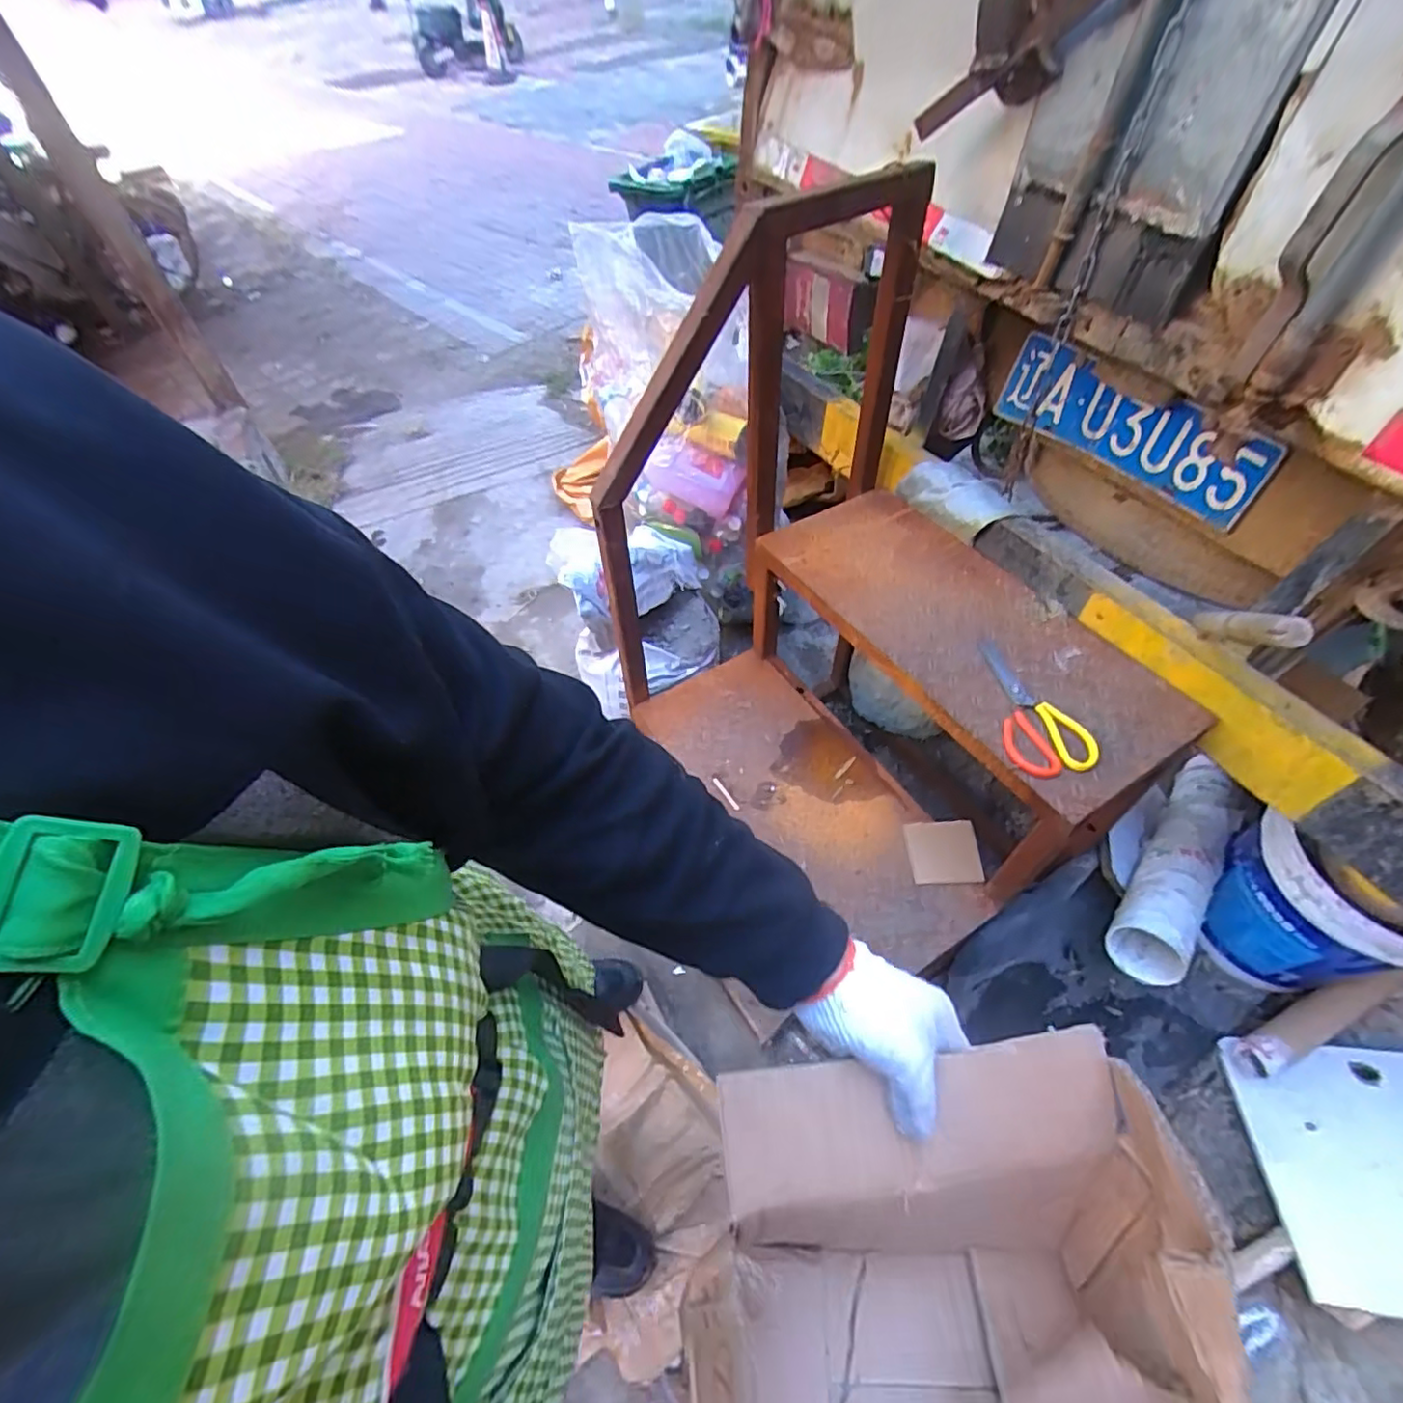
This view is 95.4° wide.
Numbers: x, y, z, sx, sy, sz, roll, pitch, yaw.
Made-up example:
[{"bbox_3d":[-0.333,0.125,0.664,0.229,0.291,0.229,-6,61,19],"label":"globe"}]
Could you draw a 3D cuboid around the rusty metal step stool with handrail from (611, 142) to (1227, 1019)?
[{"bbox_3d":[0.276,-0.145,0.952,0.569,0.812,0.751,-27,57,-17],"label":"rusty metal step stool with handrail"}]

